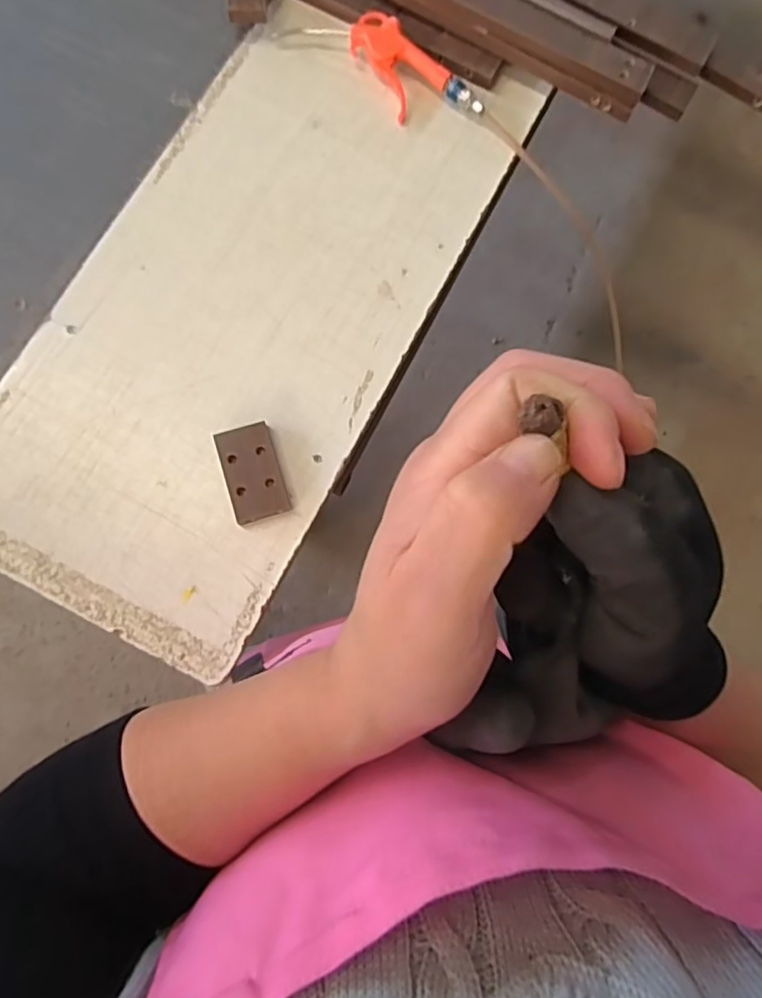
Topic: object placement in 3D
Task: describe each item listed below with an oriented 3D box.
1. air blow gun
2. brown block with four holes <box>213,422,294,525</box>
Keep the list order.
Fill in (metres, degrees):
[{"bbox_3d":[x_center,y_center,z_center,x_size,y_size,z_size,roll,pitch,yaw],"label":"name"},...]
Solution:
[{"bbox_3d":[0.005,-0.556,0.755,0.261,0.030,0.081,40,80,6],"label":"air blow gun"},{"bbox_3d":[-0.139,-0.029,0.649,0.061,0.019,0.103,-17,79,-5],"label":"brown block with four holes"}]

